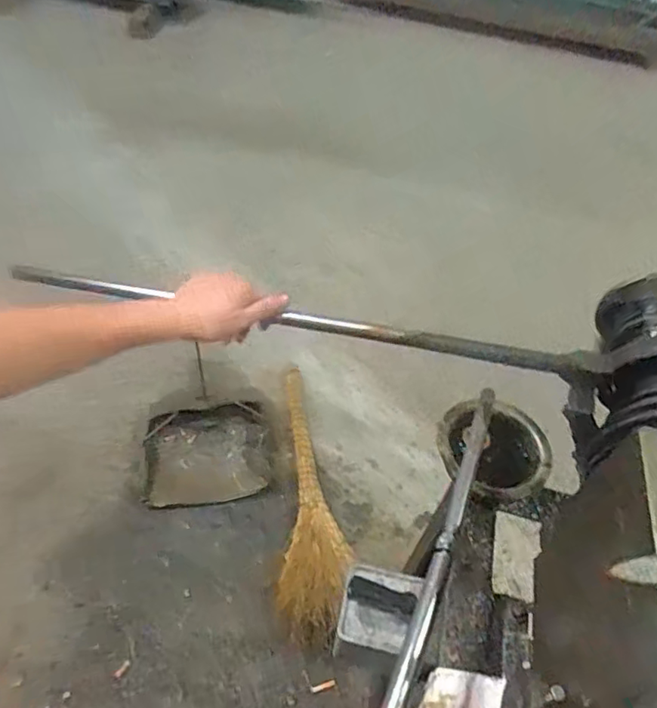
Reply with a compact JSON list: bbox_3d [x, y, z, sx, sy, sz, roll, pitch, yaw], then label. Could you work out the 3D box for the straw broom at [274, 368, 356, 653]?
[{"bbox_3d":[-0.050,0.330,1.428,0.175,0.058,0.735,0,50,-8],"label":"straw broom"}]

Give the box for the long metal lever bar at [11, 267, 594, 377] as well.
[{"bbox_3d":[-0.046,-0.040,0.609,0.624,0.023,0.022,10,53,8],"label":"long metal lever bar"}]

